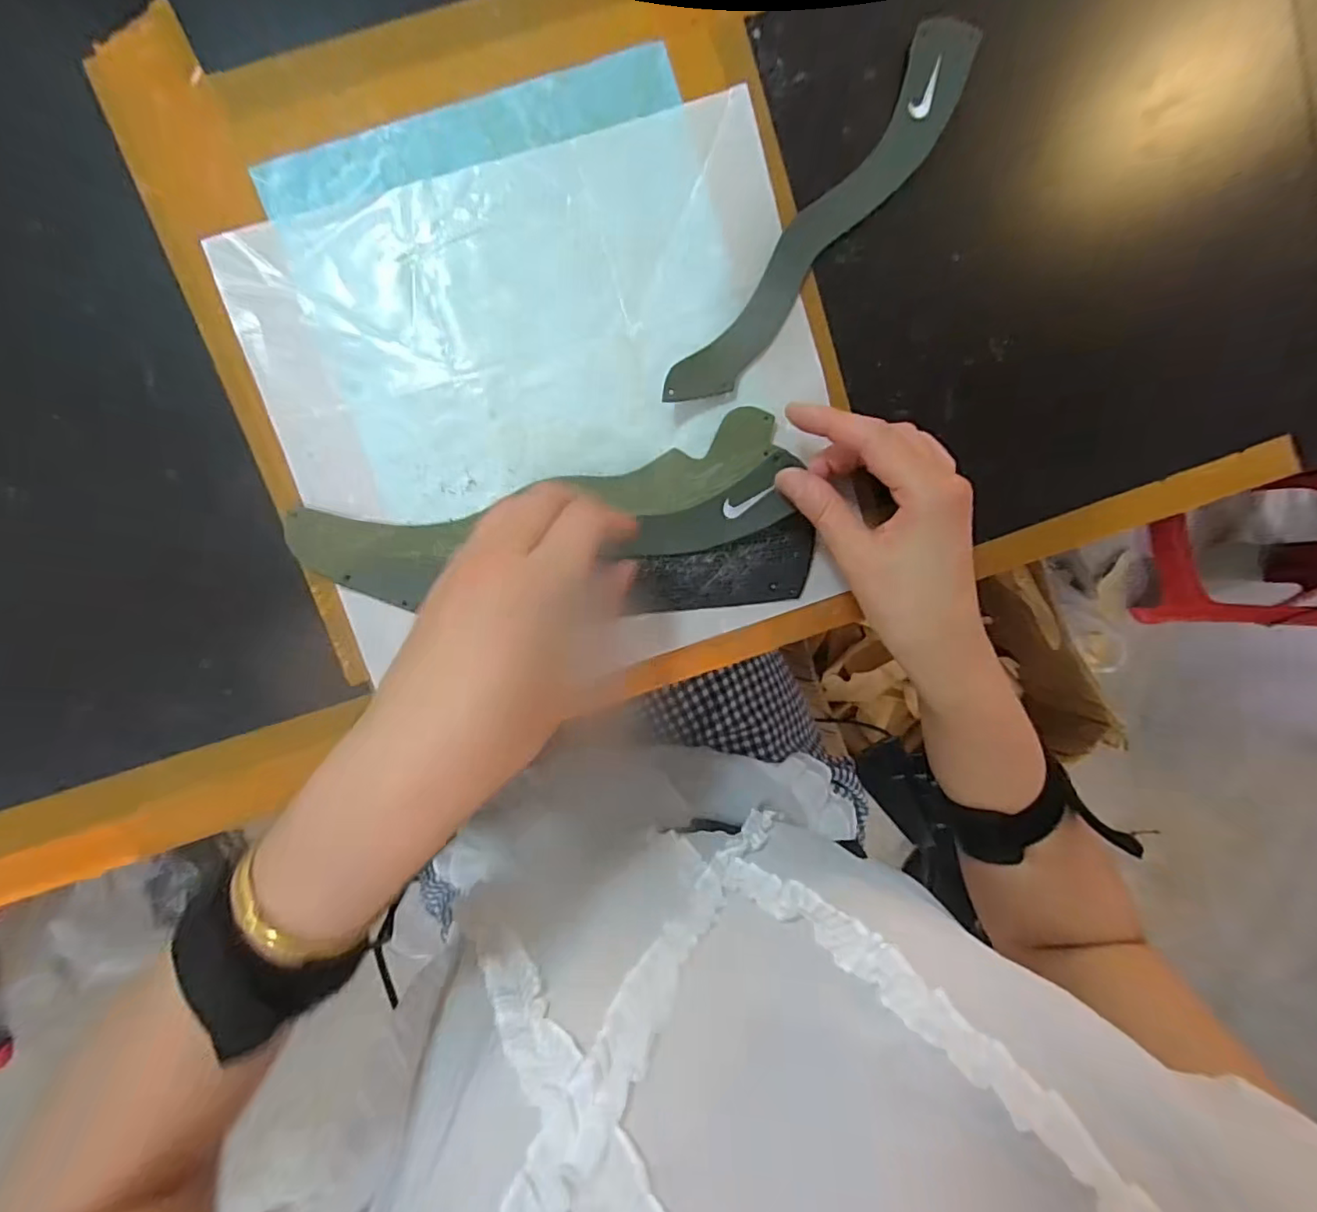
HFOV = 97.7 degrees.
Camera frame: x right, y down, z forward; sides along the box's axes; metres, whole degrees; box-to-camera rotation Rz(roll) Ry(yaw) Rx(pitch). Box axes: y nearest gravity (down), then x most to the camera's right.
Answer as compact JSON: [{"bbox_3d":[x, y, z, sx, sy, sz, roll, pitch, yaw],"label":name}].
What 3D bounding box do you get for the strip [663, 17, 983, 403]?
[{"bbox_3d":[0.086,-0.195,0.294,0.038,0.012,0.236,36,91,-7],"label":"strip"}]

